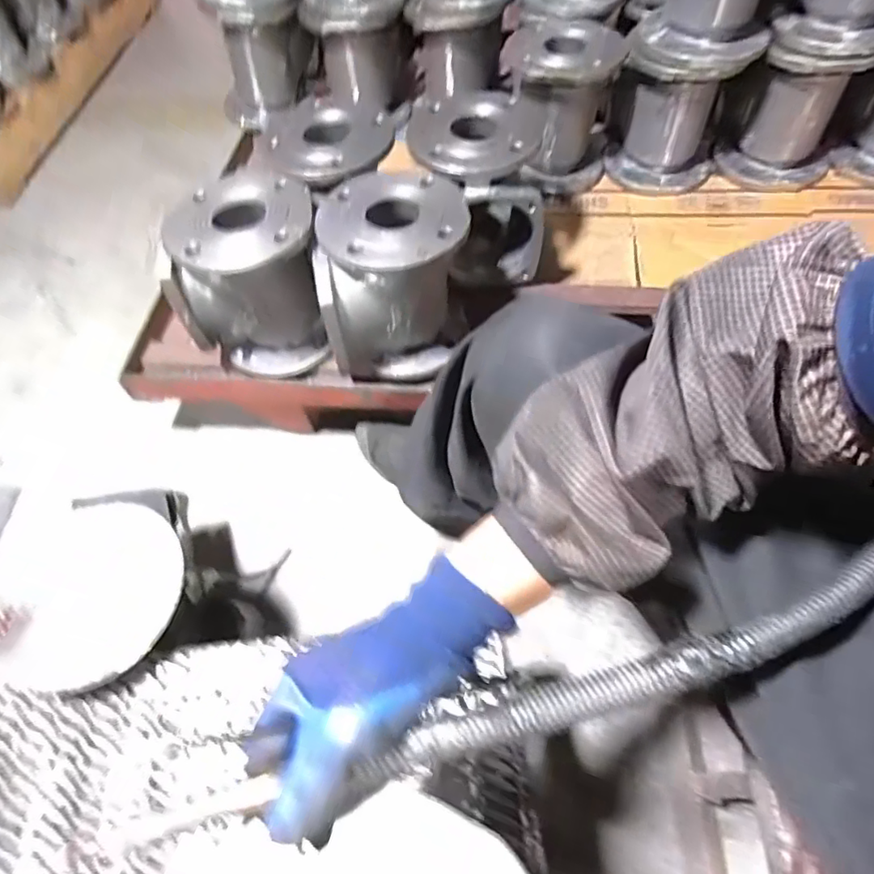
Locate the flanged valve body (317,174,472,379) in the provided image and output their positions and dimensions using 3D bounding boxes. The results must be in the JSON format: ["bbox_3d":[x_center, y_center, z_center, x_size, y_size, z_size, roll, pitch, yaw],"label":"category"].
[{"bbox_3d":[-0.051,-0.203,0.734,0.177,0.197,0.189,2,56,5],"label":"flanged valve body"}]

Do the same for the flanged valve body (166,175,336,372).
[{"bbox_3d":[-0.239,-0.196,0.745,0.186,0.211,0.165,-11,55,-3],"label":"flanged valve body"}]

